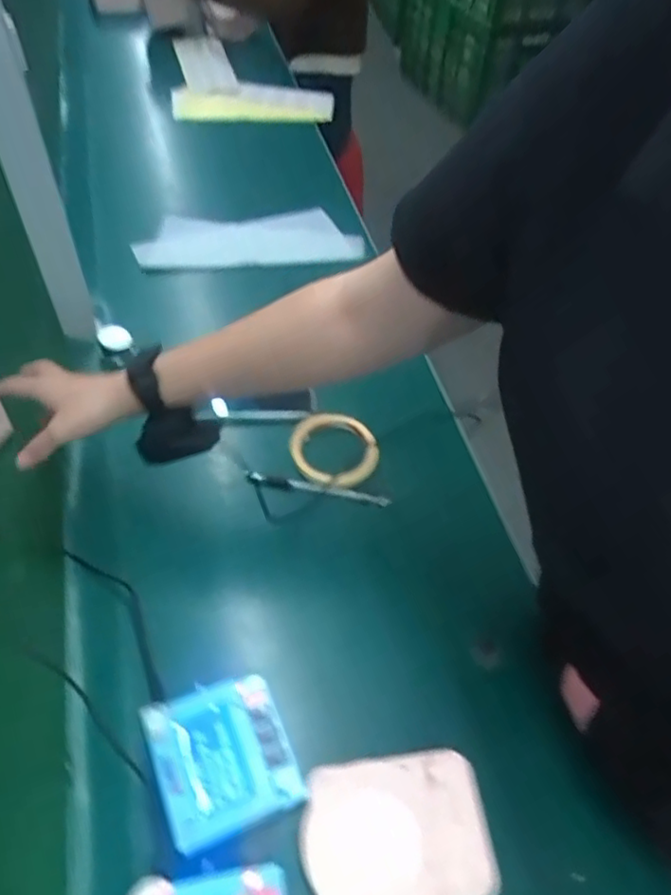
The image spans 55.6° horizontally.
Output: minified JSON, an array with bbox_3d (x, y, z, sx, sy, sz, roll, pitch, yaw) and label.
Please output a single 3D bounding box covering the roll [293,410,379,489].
[{"bbox_3d":[-0.001,-0.002,0.710,0.092,0.020,0.098,2,53,-3],"label":"roll"}]

